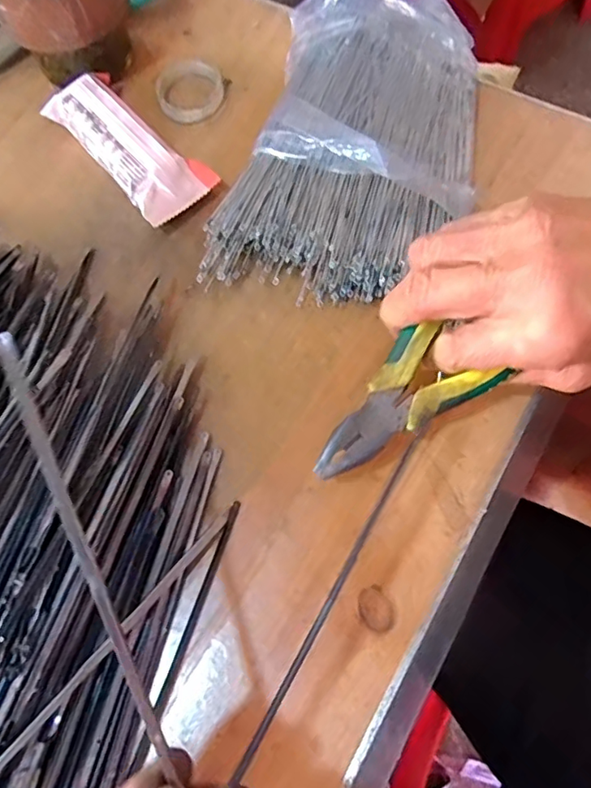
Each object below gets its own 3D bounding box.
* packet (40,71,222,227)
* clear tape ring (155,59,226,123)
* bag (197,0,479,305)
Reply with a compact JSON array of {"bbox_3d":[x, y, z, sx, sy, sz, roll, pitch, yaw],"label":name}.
[{"bbox_3d":[-0.107,-0.162,0.354,0.049,0.030,0.122,-39,72,-12],"label":"packet"},{"bbox_3d":[-0.074,-0.213,0.383,0.046,0.009,0.050,-1,69,3],"label":"clear tape ring"},{"bbox_3d":[0.038,-0.166,0.343,0.145,0.043,0.231,11,70,7],"label":"bag"}]

